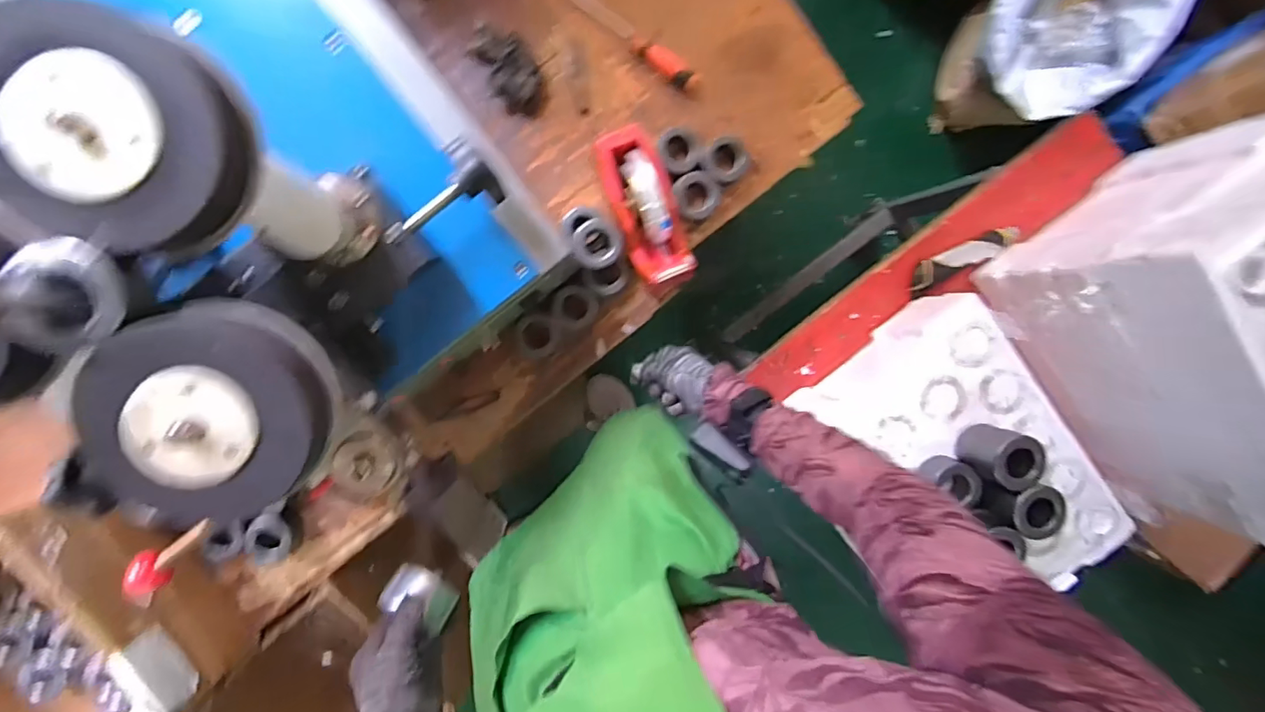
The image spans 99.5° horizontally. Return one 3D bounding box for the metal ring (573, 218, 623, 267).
[{"bbox_3d":[-0.045,-0.145,0.689,0.059,0.014,0.062,0,90,-8],"label":"metal ring"}]

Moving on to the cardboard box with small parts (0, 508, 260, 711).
[{"bbox_3d":[-0.739,0.381,0.671,0.329,0.167,0.341,-33,98,1],"label":"cardboard box with small parts"}]

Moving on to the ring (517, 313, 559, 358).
[{"bbox_3d":[-0.129,-0.028,0.731,0.056,0.015,0.059,0,97,-4],"label":"ring"}]

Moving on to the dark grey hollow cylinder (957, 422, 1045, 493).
[{"bbox_3d":[0.425,0.115,0.615,0.062,0.081,0.060,0,97,-4],"label":"dark grey hollow cylinder"}]

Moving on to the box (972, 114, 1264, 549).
[{"bbox_3d":[0.703,-0.022,0.609,0.352,0.270,0.407,-38,97,1],"label":"box"}]

